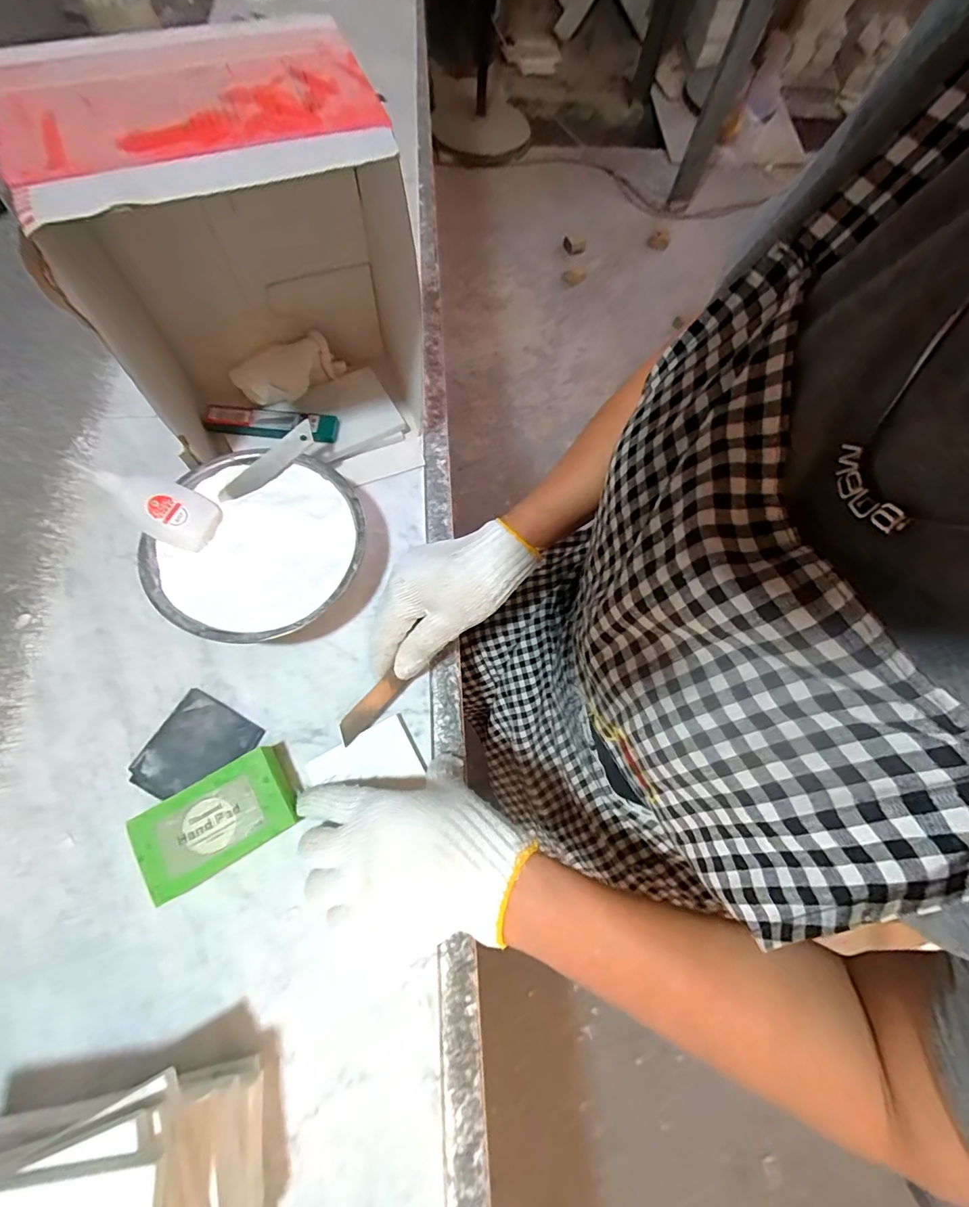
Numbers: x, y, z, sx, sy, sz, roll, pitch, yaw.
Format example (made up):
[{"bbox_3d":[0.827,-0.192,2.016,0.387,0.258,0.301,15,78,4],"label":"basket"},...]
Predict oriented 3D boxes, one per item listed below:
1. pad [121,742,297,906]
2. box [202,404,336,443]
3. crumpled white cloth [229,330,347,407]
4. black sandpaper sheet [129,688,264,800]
[{"bbox_3d":[-0.180,0.149,0.334,0.094,0.034,0.057,-30,73,-13],"label":"pad"},{"bbox_3d":[-0.191,-0.165,0.438,0.112,0.015,0.026,2,69,-2],"label":"box"},{"bbox_3d":[-0.179,-0.215,0.446,0.096,0.039,0.031,-30,73,-13],"label":"crumpled white cloth"},{"bbox_3d":[-0.217,0.111,0.363,0.066,0.007,0.075,29,71,8],"label":"black sandpaper sheet"}]

